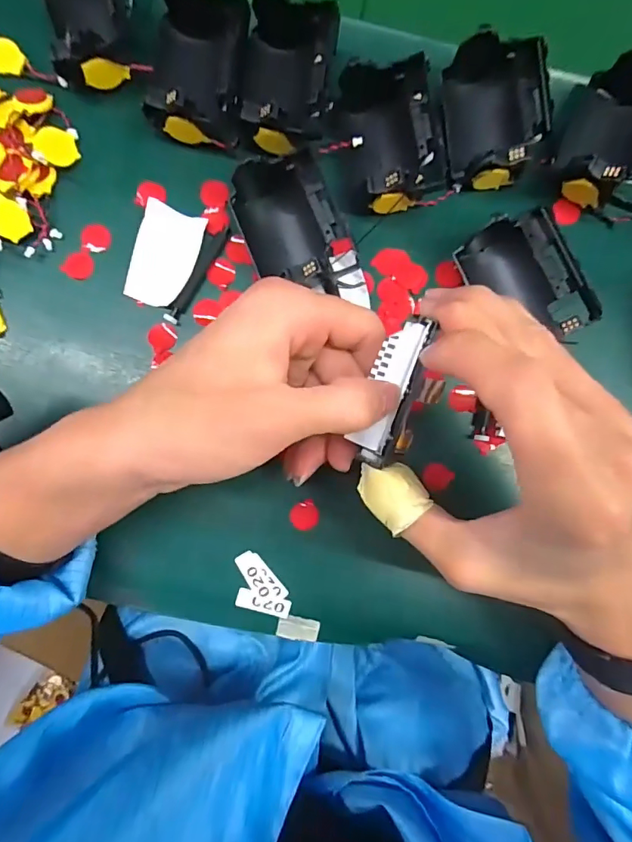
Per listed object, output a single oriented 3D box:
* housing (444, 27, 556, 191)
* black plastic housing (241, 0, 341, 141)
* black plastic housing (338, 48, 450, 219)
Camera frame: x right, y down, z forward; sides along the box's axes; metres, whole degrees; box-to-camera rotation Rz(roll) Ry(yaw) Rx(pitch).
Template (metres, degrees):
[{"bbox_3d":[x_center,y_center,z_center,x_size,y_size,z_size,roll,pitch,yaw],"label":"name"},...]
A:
[{"bbox_3d":[0.101,-0.173,0.268,0.051,0.039,0.076,-3,86,-3],"label":"housing"},{"bbox_3d":[-0.015,-0.186,0.261,0.049,0.034,0.073,5,85,-3],"label":"black plastic housing"},{"bbox_3d":[0.039,-0.156,0.265,0.050,0.038,0.076,-2,86,-3],"label":"black plastic housing"}]

